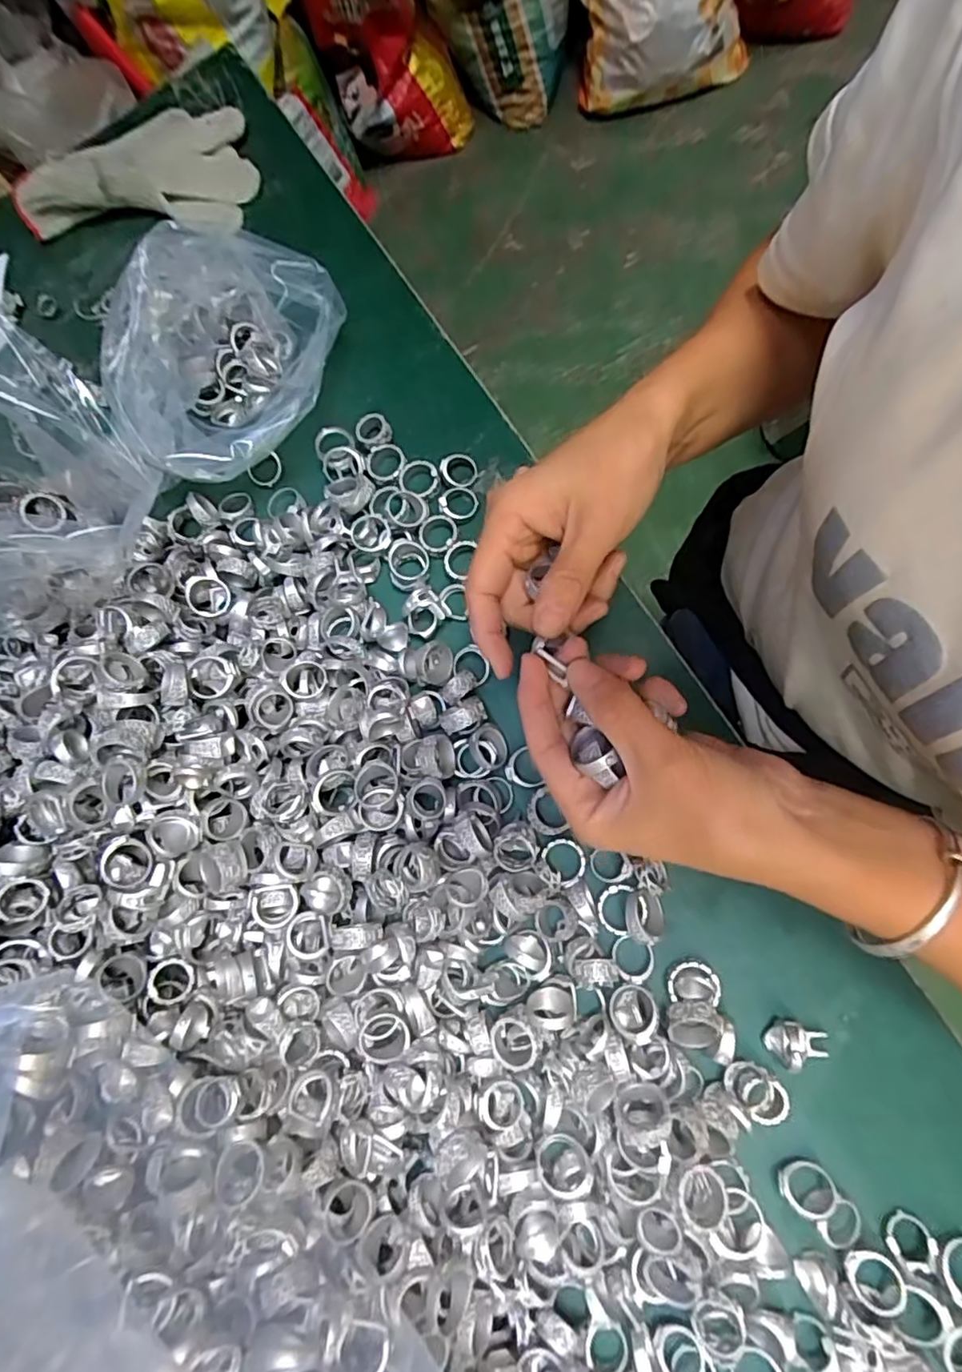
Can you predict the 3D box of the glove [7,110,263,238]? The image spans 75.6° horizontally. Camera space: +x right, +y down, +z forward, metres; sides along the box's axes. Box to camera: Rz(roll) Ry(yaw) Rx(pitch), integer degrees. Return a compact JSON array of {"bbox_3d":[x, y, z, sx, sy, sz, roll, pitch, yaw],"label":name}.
[{"bbox_3d":[-0.275,-0.409,0.496,0.199,0.030,0.108,-2,77,7],"label":"glove"}]

